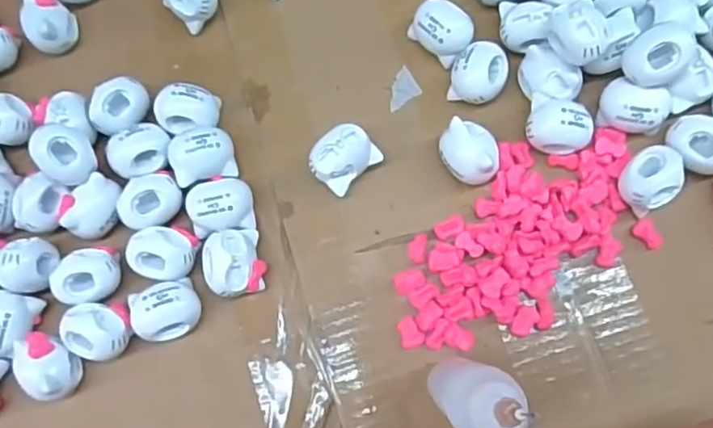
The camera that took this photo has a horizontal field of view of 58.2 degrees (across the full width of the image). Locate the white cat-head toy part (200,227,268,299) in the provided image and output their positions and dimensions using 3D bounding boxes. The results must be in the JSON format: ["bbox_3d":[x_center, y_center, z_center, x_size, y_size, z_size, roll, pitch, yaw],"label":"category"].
[{"bbox_3d":[-0.048,0.019,0.251,0.022,0.019,0.026,-16,81,-1],"label":"white cat-head toy part"}]

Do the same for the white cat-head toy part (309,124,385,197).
[{"bbox_3d":[-0.005,-0.022,0.258,0.025,0.020,0.021,-44,82,-5],"label":"white cat-head toy part"}]

